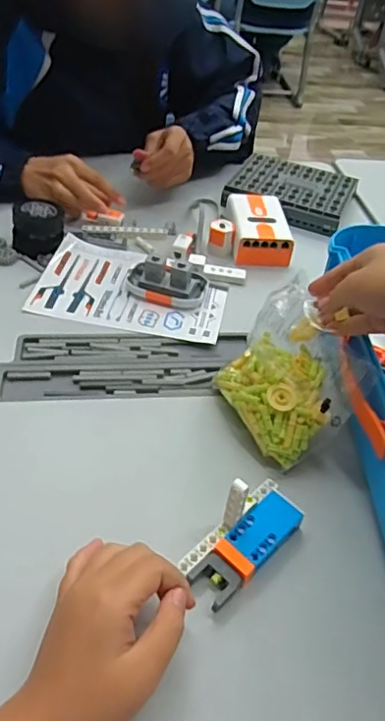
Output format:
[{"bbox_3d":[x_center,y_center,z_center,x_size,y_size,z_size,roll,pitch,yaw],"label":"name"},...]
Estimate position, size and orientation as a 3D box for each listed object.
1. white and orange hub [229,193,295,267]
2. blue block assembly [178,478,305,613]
[{"bbox_3d":[0.085,-0.170,0.720,0.073,0.040,0.121,2,44,-5],"label":"white and orange hub"},{"bbox_3d":[0.042,0.116,0.393,0.042,0.057,0.098,36,51,27],"label":"blue block assembly"}]

